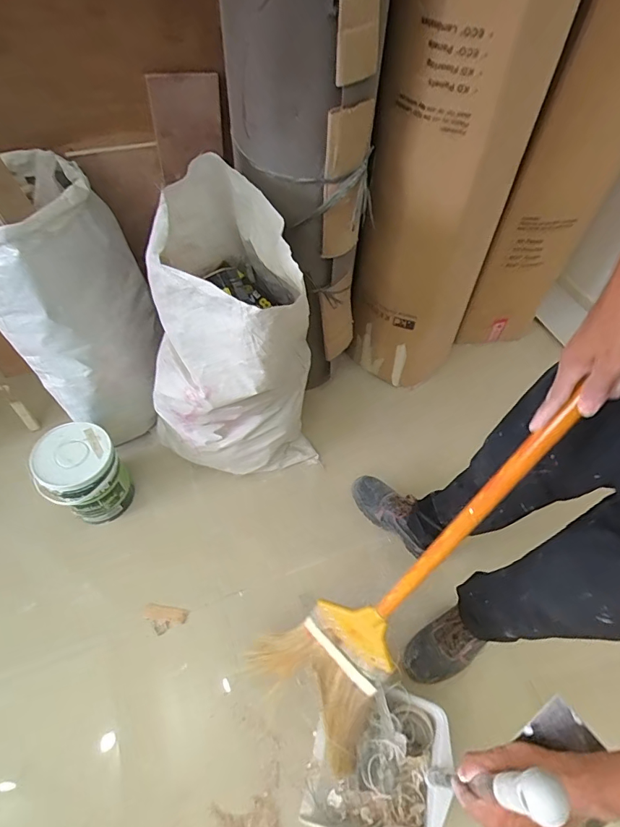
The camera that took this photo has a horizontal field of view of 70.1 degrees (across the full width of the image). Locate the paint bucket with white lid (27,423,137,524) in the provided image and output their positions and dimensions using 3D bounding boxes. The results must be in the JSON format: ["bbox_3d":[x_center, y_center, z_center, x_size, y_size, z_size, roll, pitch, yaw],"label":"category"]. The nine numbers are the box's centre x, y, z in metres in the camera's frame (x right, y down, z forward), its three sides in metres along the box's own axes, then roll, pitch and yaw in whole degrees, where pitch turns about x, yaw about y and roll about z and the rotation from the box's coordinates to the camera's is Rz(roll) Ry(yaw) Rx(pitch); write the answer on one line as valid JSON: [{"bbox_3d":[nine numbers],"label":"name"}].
[{"bbox_3d":[-0.558,0.161,1.109,0.174,0.263,0.162,1,54,-2],"label":"paint bucket with white lid"}]

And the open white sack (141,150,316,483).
[{"bbox_3d":[-0.161,-0.130,1.057,0.383,0.686,0.371,30,58,18],"label":"open white sack"}]

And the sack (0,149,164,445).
[{"bbox_3d":[-0.586,-0.265,1.101,0.354,0.618,0.340,36,60,21],"label":"sack"}]

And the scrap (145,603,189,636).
[{"bbox_3d":[-0.343,0.489,1.046,0.102,0.015,0.059,8,54,3],"label":"scrap"}]

